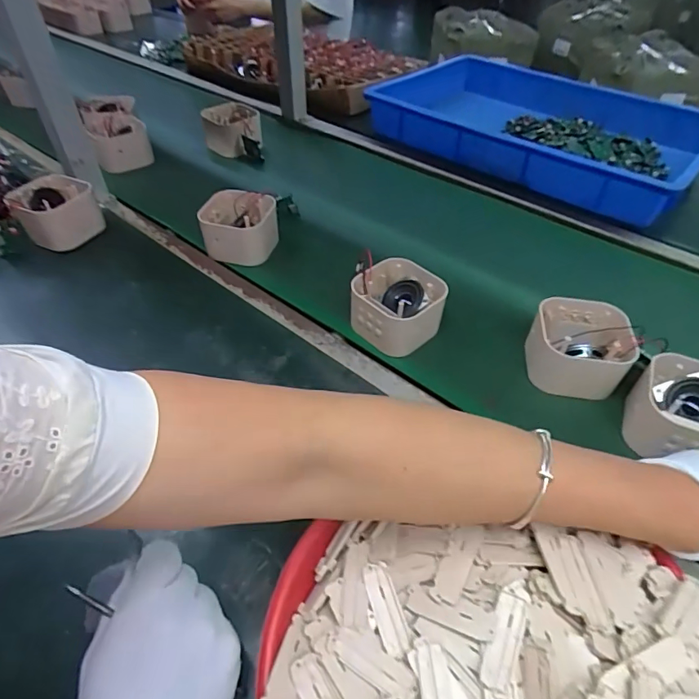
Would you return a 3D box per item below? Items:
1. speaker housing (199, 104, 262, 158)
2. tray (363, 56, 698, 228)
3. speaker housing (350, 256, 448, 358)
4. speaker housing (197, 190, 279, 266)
[{"bbox_3d":[-0.211,-0.395,0.841,0.098,0.069,0.082,-11,47,-11],"label":"speaker housing"},{"bbox_3d":[0.347,-0.415,0.856,0.549,0.074,0.382,33,54,27],"label":"tray"},{"bbox_3d":[0.054,-0.049,0.523,0.101,0.057,0.089,29,54,25],"label":"speaker housing"},{"bbox_3d":[-0.145,-0.164,0.625,0.095,0.070,0.079,5,46,4],"label":"speaker housing"}]

